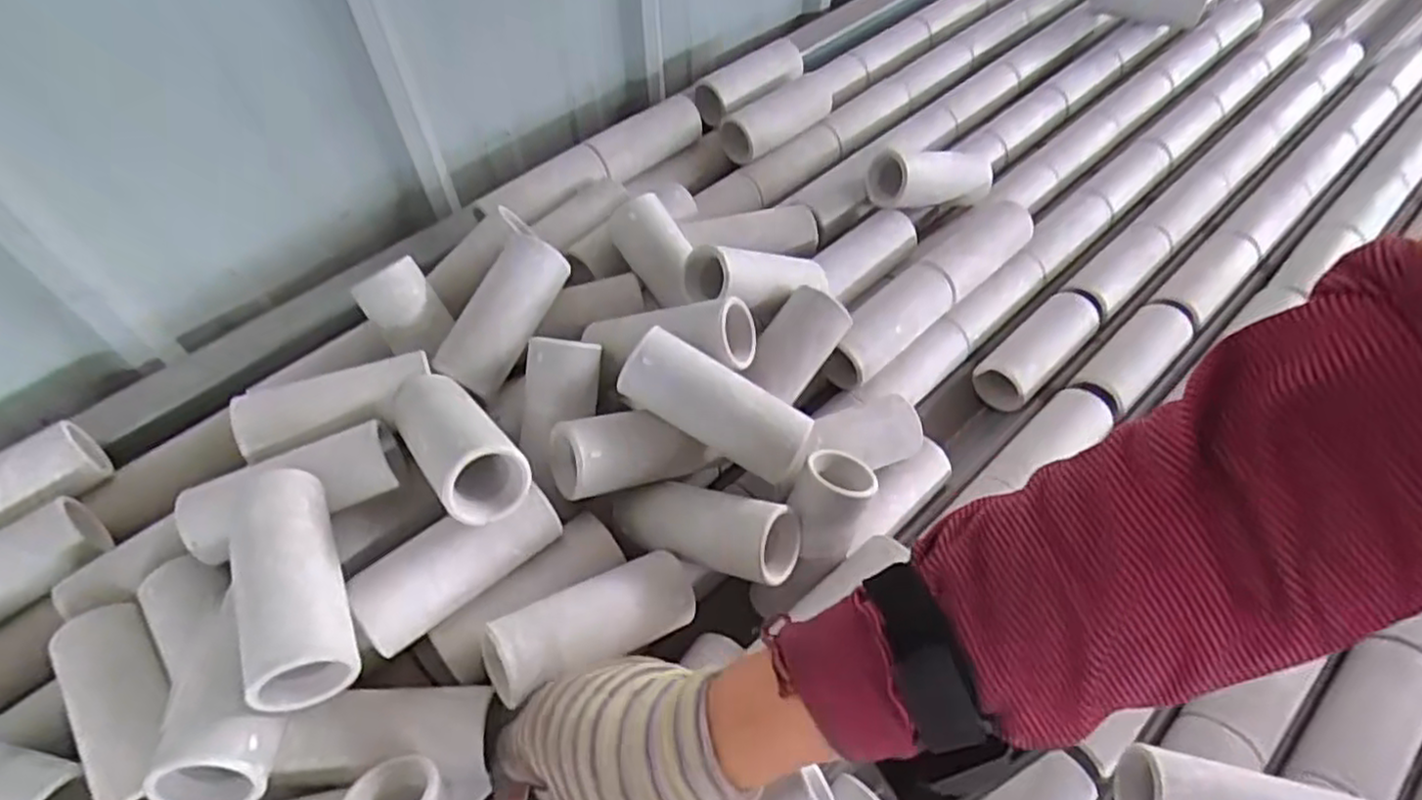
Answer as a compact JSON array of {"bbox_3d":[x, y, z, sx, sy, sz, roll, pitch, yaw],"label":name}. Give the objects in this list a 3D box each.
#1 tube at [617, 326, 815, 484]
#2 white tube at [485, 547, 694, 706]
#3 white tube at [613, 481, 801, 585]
[{"bbox_3d":[0.003,0.002,0.382,0.101,0.033,0.036,30,60,4],"label":"tube"},{"bbox_3d":[-0.054,0.108,0.356,0.114,0.037,0.041,-14,55,-34],"label":"white tube"},{"bbox_3d":[-0.006,0.066,0.386,0.102,0.032,0.035,8,54,27],"label":"white tube"}]

